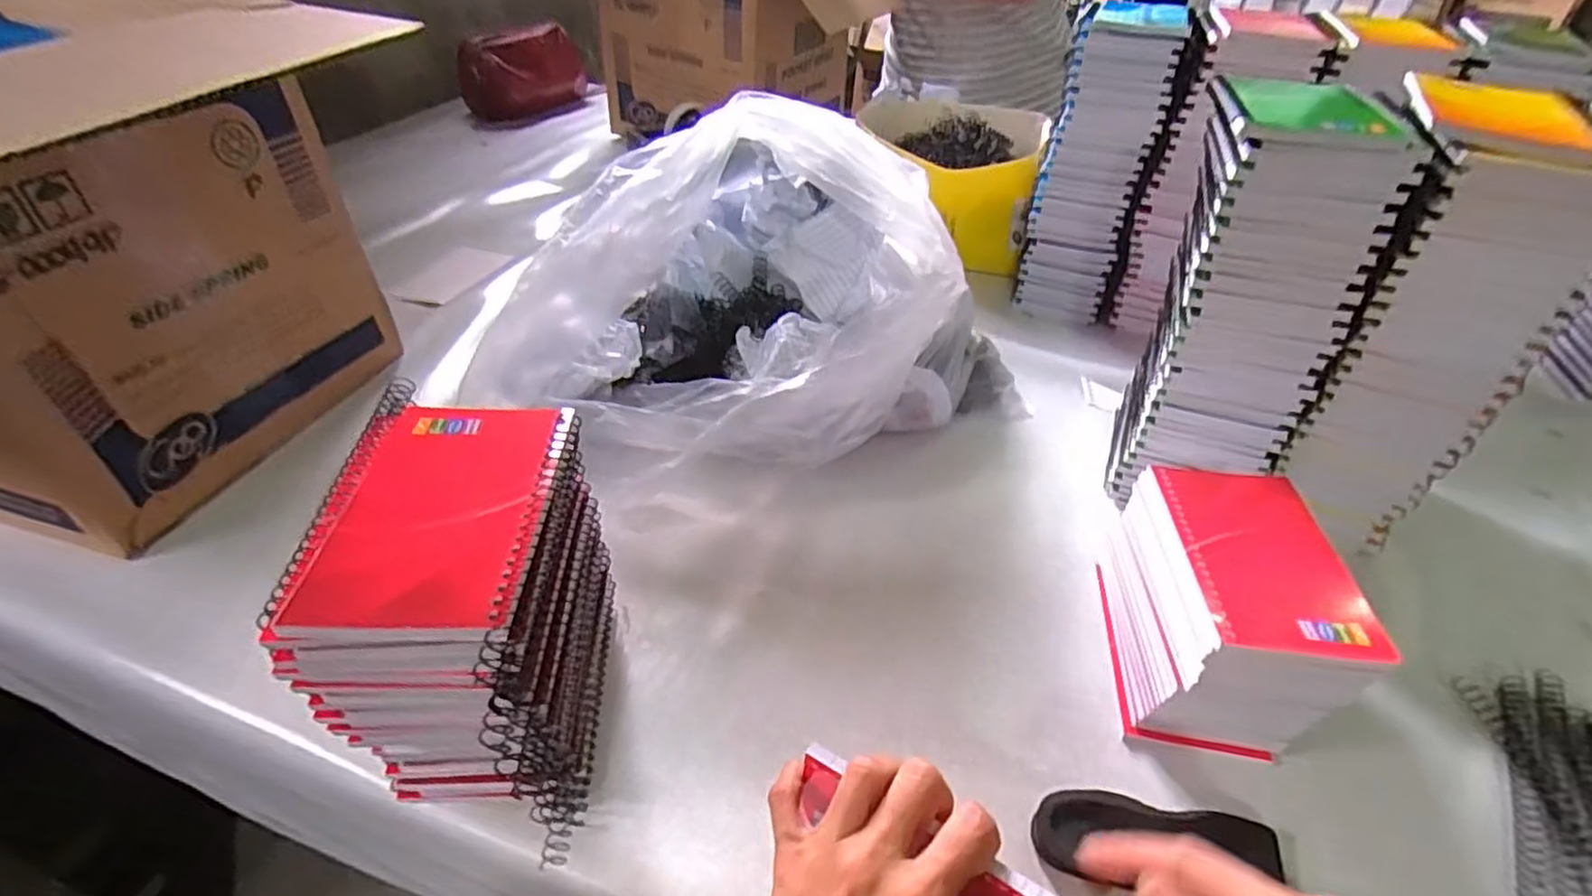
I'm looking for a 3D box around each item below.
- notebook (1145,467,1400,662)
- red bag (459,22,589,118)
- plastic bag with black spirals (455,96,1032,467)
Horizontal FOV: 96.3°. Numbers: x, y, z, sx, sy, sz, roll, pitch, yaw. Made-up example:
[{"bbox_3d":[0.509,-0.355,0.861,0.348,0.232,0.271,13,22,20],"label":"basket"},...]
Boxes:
[{"bbox_3d":[0.250,0.056,0.386,0.082,0.007,0.126,4,41,4],"label":"notebook"},{"bbox_3d":[-0.466,-0.649,1.222,0.136,0.109,0.190,14,43,15],"label":"red bag"},{"bbox_3d":[-0.017,-0.104,0.552,0.385,0.227,0.246,10,42,11],"label":"plastic bag with black spirals"}]

